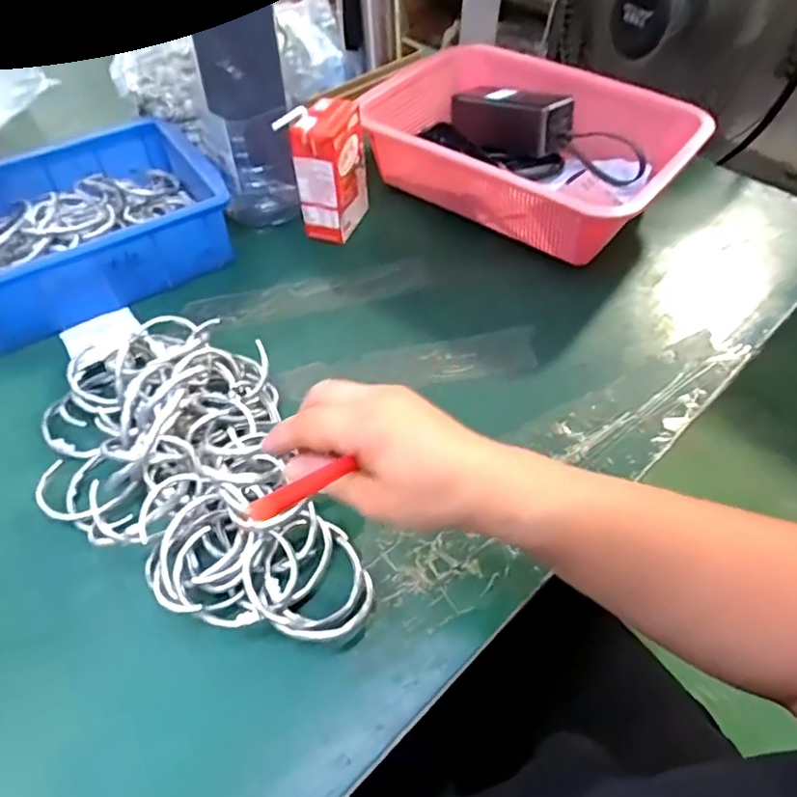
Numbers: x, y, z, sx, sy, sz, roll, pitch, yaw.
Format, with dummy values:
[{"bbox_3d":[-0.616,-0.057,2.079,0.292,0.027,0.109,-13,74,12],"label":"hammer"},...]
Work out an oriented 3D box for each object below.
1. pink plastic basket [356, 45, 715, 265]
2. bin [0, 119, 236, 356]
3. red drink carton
[{"bbox_3d":[0.123,-0.244,0.567,0.288,0.095,0.203,30,57,22],"label":"pink plastic basket"},{"bbox_3d":[-0.288,-0.154,0.518,0.233,0.071,0.167,-25,56,-19],"label":"bin"},{"bbox_3d":[-0.062,-0.210,0.533,0.044,0.108,0.070,20,54,14],"label":"red drink carton"}]

